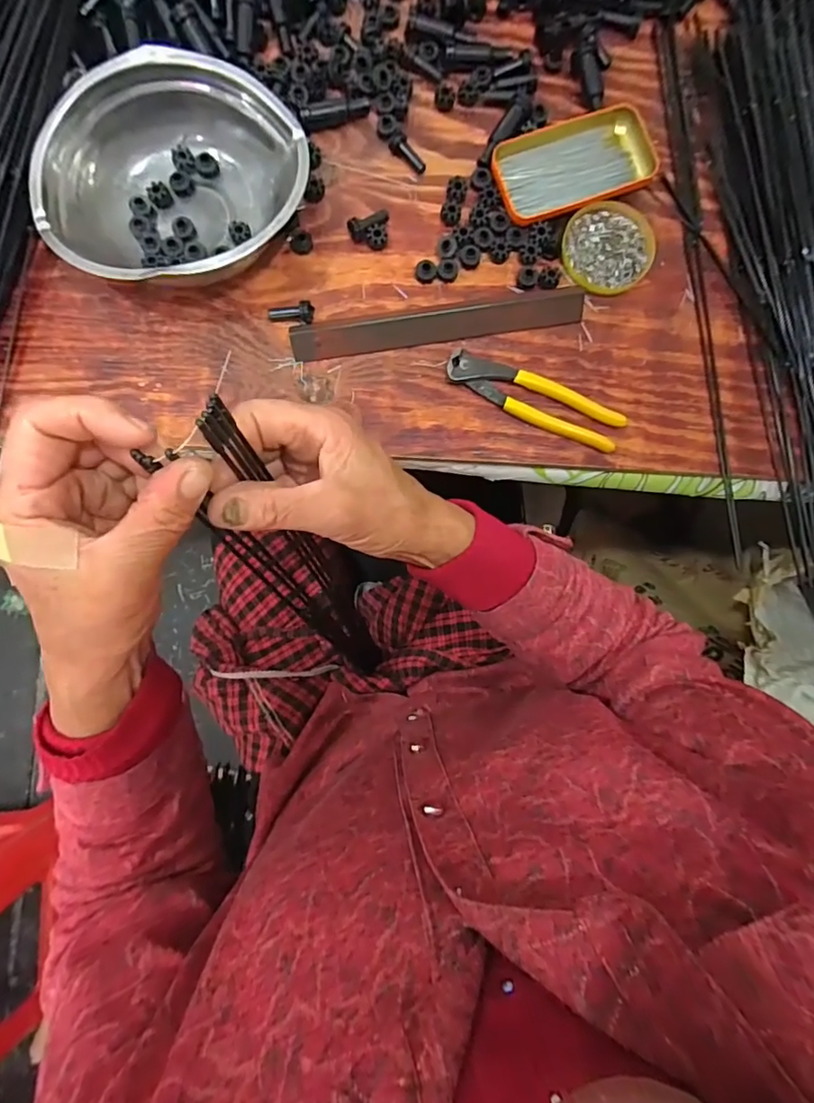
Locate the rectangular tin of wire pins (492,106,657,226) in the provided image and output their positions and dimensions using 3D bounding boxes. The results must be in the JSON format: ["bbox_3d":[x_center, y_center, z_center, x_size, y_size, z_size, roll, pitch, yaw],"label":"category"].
[{"bbox_3d":[0.152,-0.354,0.476,0.144,0.015,0.080,-22,87,-2],"label":"rectangular tin of wire pins"}]

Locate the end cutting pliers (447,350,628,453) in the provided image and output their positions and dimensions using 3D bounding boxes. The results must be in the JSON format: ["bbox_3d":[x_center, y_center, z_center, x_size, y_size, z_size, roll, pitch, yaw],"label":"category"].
[{"bbox_3d":[0.114,-0.137,0.463,0.162,0.016,0.037,24,86,1],"label":"end cutting pliers"}]

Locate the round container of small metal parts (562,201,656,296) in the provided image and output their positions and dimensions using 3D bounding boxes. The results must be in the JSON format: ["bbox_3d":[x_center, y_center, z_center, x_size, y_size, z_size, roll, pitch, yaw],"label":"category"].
[{"bbox_3d":[0.185,-0.278,0.477,0.082,0.010,0.078,0,86,-1],"label":"round container of small metal parts"}]

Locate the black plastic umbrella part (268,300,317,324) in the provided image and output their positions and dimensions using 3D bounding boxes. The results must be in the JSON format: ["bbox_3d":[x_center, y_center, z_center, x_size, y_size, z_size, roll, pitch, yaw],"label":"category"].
[{"bbox_3d":[-0.103,-0.213,0.460,0.041,0.017,0.016,5,86,-1],"label":"black plastic umbrella part"}]

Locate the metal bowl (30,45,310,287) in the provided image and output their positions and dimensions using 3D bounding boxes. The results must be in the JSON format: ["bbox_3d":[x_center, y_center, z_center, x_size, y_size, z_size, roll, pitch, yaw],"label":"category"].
[{"bbox_3d":[-0.190,-0.303,0.440,0.207,0.066,0.184,-42,88,-3],"label":"metal bowl"}]

